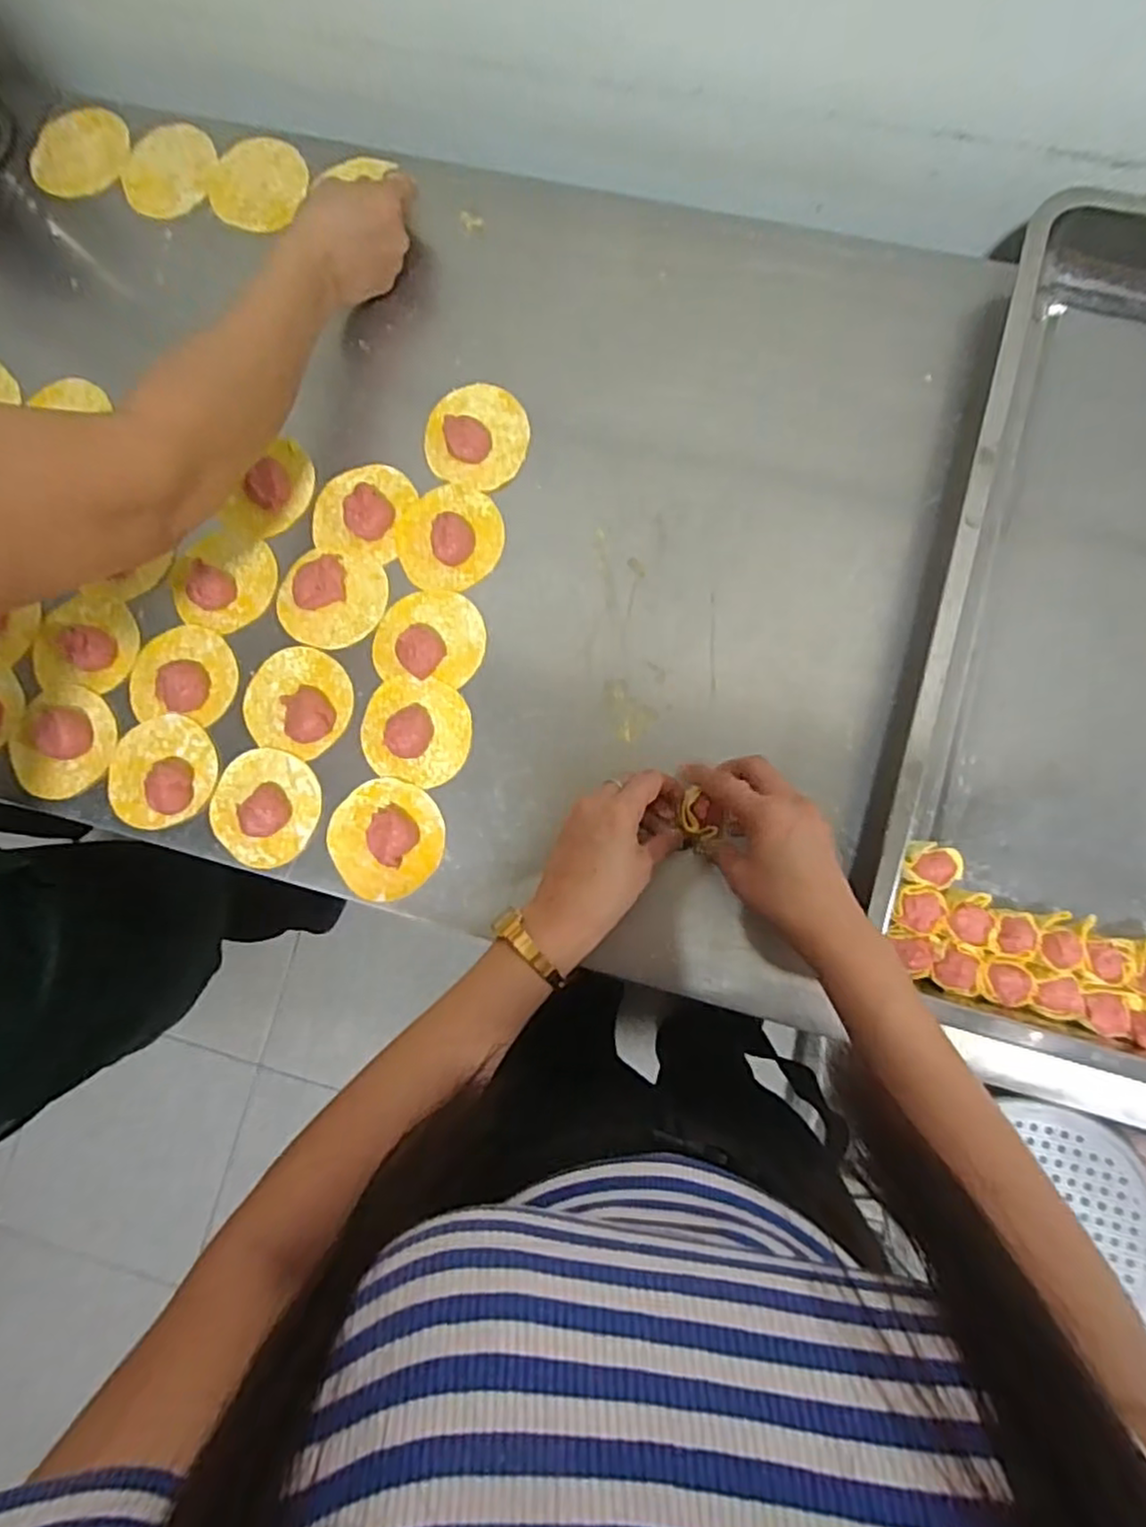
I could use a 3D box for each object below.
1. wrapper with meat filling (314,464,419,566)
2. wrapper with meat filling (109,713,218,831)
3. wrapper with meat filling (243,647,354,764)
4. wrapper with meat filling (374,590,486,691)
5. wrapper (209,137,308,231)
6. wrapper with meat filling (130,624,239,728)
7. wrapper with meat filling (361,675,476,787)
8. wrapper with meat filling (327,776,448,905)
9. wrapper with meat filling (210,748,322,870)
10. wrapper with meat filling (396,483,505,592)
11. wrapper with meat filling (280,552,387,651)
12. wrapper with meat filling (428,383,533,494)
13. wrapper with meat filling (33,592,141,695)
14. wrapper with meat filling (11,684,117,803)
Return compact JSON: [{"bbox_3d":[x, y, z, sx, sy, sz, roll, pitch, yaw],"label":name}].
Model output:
[{"bbox_3d":[-0.166,-0.200,0.536,0.074,0.023,0.076,15,84,5],"label":"wrapper with meat filling"},{"bbox_3d":[-0.313,0.006,0.519,0.081,0.020,0.082,0,83,3],"label":"wrapper with meat filling"},{"bbox_3d":[-0.210,-0.049,0.521,0.078,0.019,0.079,15,84,5],"label":"wrapper with meat filling"},{"bbox_3d":[-0.109,-0.098,0.521,0.082,0.023,0.071,10,83,4],"label":"wrapper with meat filling"},{"bbox_3d":[-0.267,-0.494,0.592,0.075,0.008,0.080,20,84,5],"label":"wrapper"},{"bbox_3d":[-0.299,-0.068,0.531,0.078,0.020,0.076,0,83,3],"label":"wrapper with meat filling"},{"bbox_3d":[-0.118,-0.026,0.511,0.080,0.023,0.076,17,84,5],"label":"wrapper with meat filling"},{"bbox_3d":[-0.136,0.053,0.503,0.080,0.021,0.083,0,83,3],"label":"wrapper with meat filling"},{"bbox_3d":[-0.230,0.032,0.511,0.079,0.018,0.084,11,83,4],"label":"wrapper with meat filling"},{"bbox_3d":[-0.095,-0.176,0.530,0.080,0.021,0.083,0,83,3],"label":"wrapper with meat filling"},{"bbox_3d":[-0.188,-0.128,0.530,0.081,0.021,0.073,7,83,4],"label":"wrapper with meat filling"},{"bbox_3d":[-0.076,-0.260,0.544,0.080,0.017,0.083,18,84,5],"label":"wrapper with meat filling"},{"bbox_3d":[-0.382,-0.095,0.535,0.083,0.024,0.072,8,83,4],"label":"wrapper with meat filling"},{"bbox_3d":[-0.393,-0.019,0.530,0.081,0.015,0.083,0,83,3],"label":"wrapper with meat filling"}]

